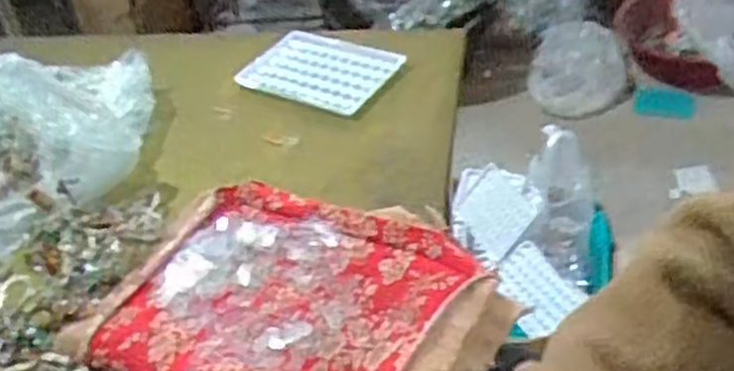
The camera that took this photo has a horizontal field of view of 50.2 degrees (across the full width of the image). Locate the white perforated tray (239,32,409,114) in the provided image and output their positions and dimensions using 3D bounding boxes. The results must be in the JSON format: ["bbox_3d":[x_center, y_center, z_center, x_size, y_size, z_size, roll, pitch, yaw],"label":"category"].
[{"bbox_3d":[-0.042,-0.106,0.705,0.134,0.012,0.089,20,48,27],"label":"white perforated tray"}]

